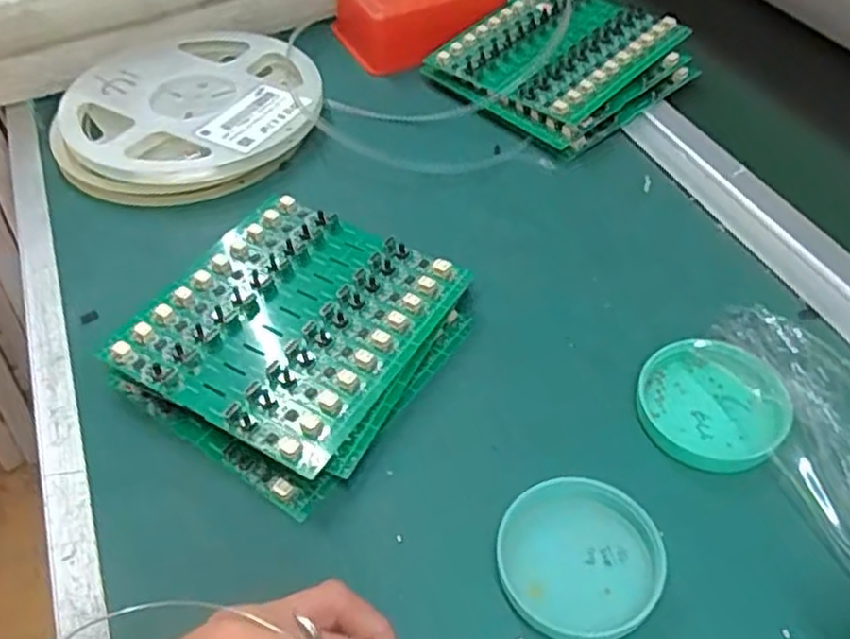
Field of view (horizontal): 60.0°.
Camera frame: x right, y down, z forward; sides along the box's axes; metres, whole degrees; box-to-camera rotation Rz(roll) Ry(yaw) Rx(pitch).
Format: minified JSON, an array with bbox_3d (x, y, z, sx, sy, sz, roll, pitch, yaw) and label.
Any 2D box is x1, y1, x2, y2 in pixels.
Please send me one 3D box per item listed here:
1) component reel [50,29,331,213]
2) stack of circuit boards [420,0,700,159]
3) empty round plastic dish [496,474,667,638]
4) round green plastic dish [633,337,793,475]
[{"bbox_3d":[-0.164,-0.145,0.513,0.176,0.025,0.162,-14,49,-8],"label":"component reel"},{"bbox_3d":[0.097,-0.187,0.530,0.145,0.035,0.143,-34,55,-23],"label":"stack of circuit boards"},{"bbox_3d":[0.064,0.096,0.299,0.065,0.012,0.062,-2,49,2],"label":"empty round plastic dish"},{"bbox_3d":[0.133,0.039,0.344,0.066,0.014,0.061,-2,49,2],"label":"round green plastic dish"}]

